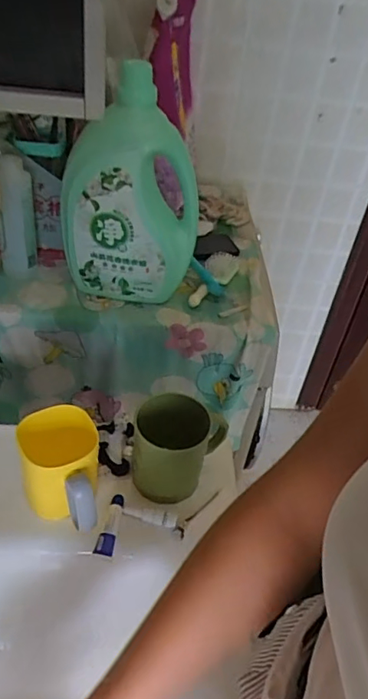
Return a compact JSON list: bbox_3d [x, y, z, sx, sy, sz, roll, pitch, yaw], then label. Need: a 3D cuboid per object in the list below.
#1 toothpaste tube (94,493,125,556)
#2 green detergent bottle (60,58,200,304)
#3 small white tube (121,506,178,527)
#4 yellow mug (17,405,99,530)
[{"bbox_3d":[-0.080,0.191,0.571,0.018,0.012,0.071,10,41,3],"label":"toothpaste tube"},{"bbox_3d":[-0.079,-0.235,0.835,0.220,0.348,0.091,-7,43,-16],"label":"green detergent bottle"},{"bbox_3d":[-0.037,0.186,0.588,0.062,0.009,0.018,12,41,6],"label":"small white tube"},{"bbox_3d":[-0.133,0.133,0.562,0.084,0.102,0.121,-4,42,-13],"label":"yellow mug"}]

